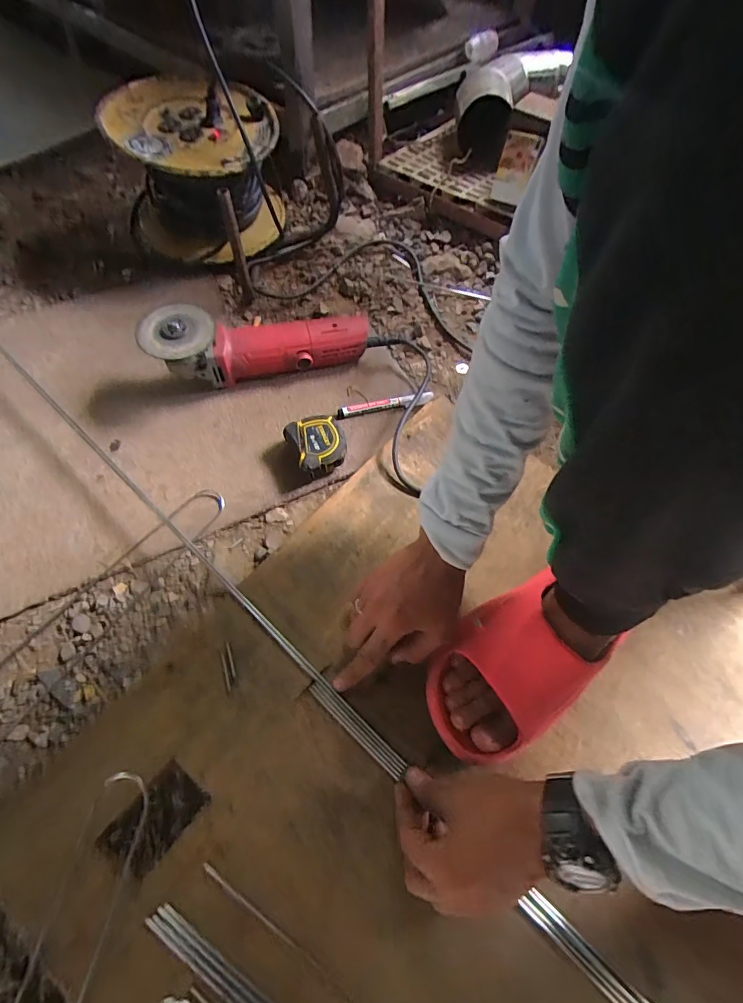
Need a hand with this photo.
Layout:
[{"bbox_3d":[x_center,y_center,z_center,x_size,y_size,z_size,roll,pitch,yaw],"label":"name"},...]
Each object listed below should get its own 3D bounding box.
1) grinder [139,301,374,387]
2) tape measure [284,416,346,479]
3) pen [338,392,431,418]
[{"bbox_3d":[-0.142,-0.205,0.606,0.276,0.088,0.072,-6,62,-7],"label":"grinder"},{"bbox_3d":[-0.067,-0.072,0.580,0.067,0.039,0.067,-23,66,-13],"label":"tape measure"},{"bbox_3d":[0.019,-0.134,0.634,0.134,0.012,0.018,-10,63,-7],"label":"pen"}]

